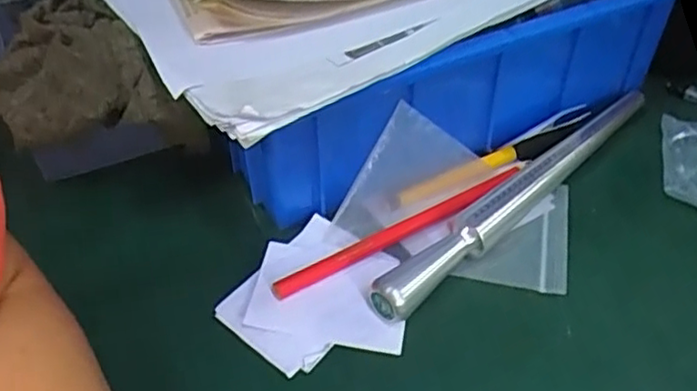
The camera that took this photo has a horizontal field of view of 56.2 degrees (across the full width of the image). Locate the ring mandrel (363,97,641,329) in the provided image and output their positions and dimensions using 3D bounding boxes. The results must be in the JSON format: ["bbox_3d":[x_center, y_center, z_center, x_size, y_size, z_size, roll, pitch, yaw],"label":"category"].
[{"bbox_3d":[0.099,-0.003,0.355,0.229,0.021,0.017,-33,51,-30],"label":"ring mandrel"}]

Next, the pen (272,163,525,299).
[{"bbox_3d":[0.030,0.016,0.337,0.150,0.010,0.012,-23,47,-22],"label":"pen"}]

